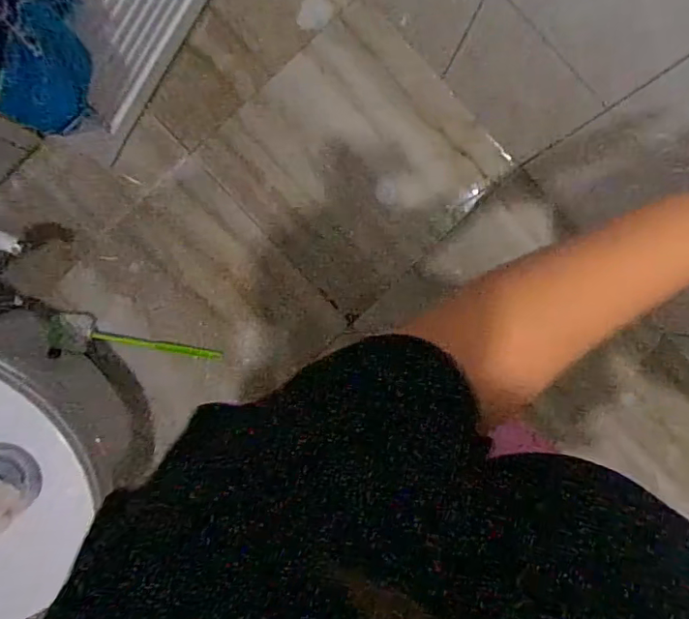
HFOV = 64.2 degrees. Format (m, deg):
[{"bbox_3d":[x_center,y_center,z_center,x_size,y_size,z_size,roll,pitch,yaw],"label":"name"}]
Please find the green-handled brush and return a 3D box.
[{"bbox_3d":[-0.417,0.065,1.131,0.327,0.074,0.080,8,91,-20],"label":"green-handled brush"}]

